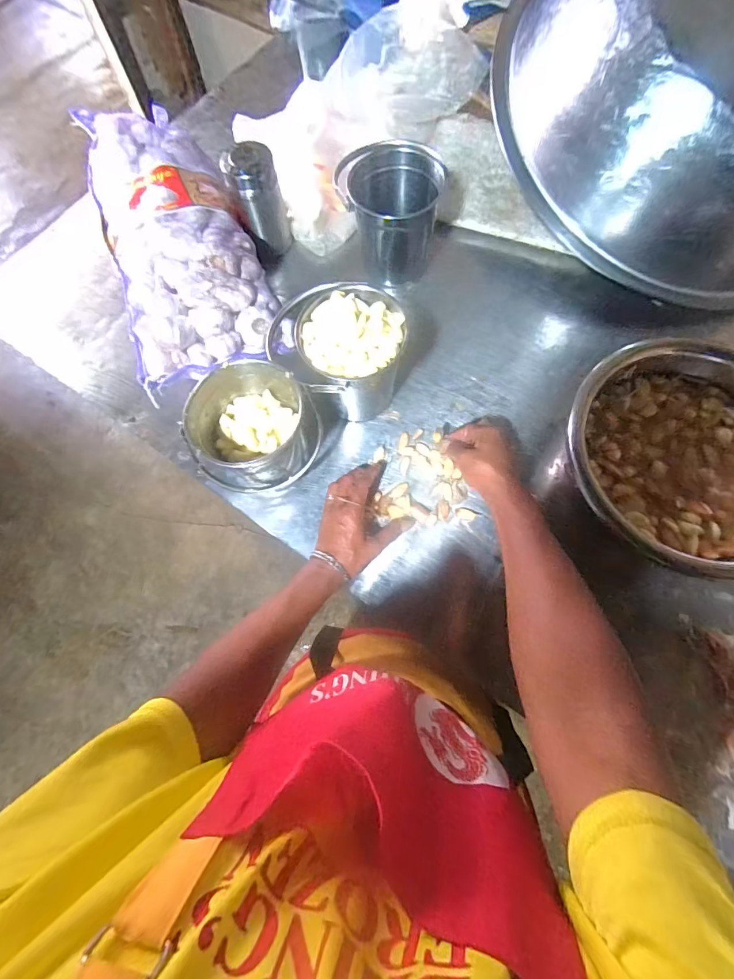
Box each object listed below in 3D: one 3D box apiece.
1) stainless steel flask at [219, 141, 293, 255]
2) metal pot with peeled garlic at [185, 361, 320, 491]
[{"bbox_3d":[-0.169,-0.451,0.647,0.080,0.136,0.058,-17,73,-4],"label":"stainless steel flask"},{"bbox_3d":[-0.146,-0.071,0.534,0.125,0.137,0.136,0,72,2],"label":"metal pot with peeled garlic"}]

